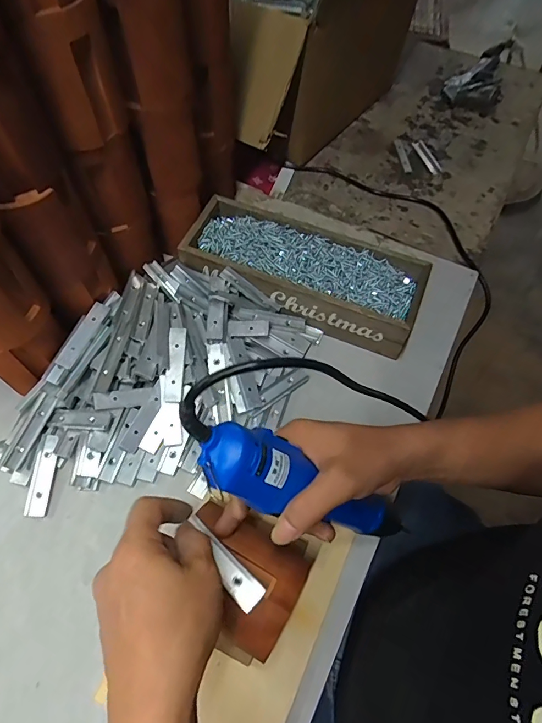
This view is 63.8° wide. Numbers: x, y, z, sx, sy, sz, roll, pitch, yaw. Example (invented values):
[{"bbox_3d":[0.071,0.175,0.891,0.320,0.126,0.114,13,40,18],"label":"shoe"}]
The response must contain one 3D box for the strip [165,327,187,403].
[{"bbox_3d":[-0.102,0.003,0.461,0.018,0.006,0.081,3,74,-4],"label":"strip"}]

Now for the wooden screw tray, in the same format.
[{"bbox_3d":[0.038,-0.110,0.523,0.281,0.054,0.109,23,63,10],"label":"wooden screw tray"}]

